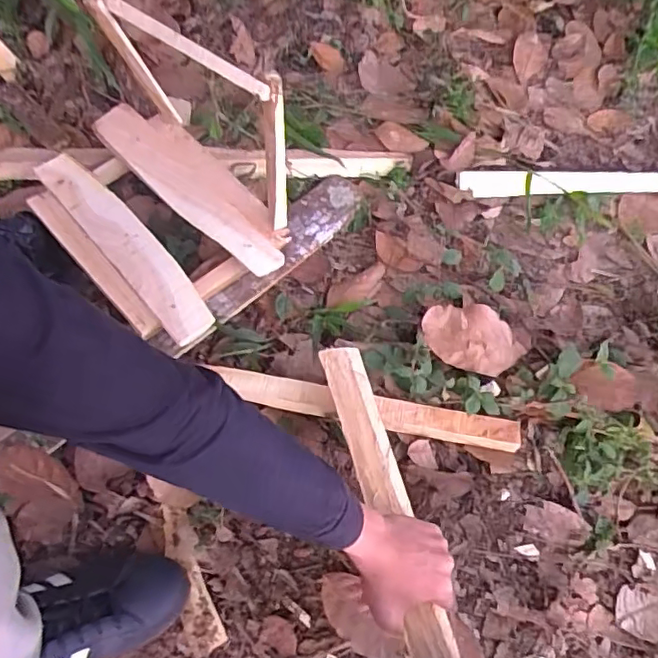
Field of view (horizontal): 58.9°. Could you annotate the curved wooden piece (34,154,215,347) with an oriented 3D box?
[{"bbox_3d":[-0.285,-0.122,0.817,0.070,0.020,0.345,-40,76,-15],"label":"curved wooden piece"}]

